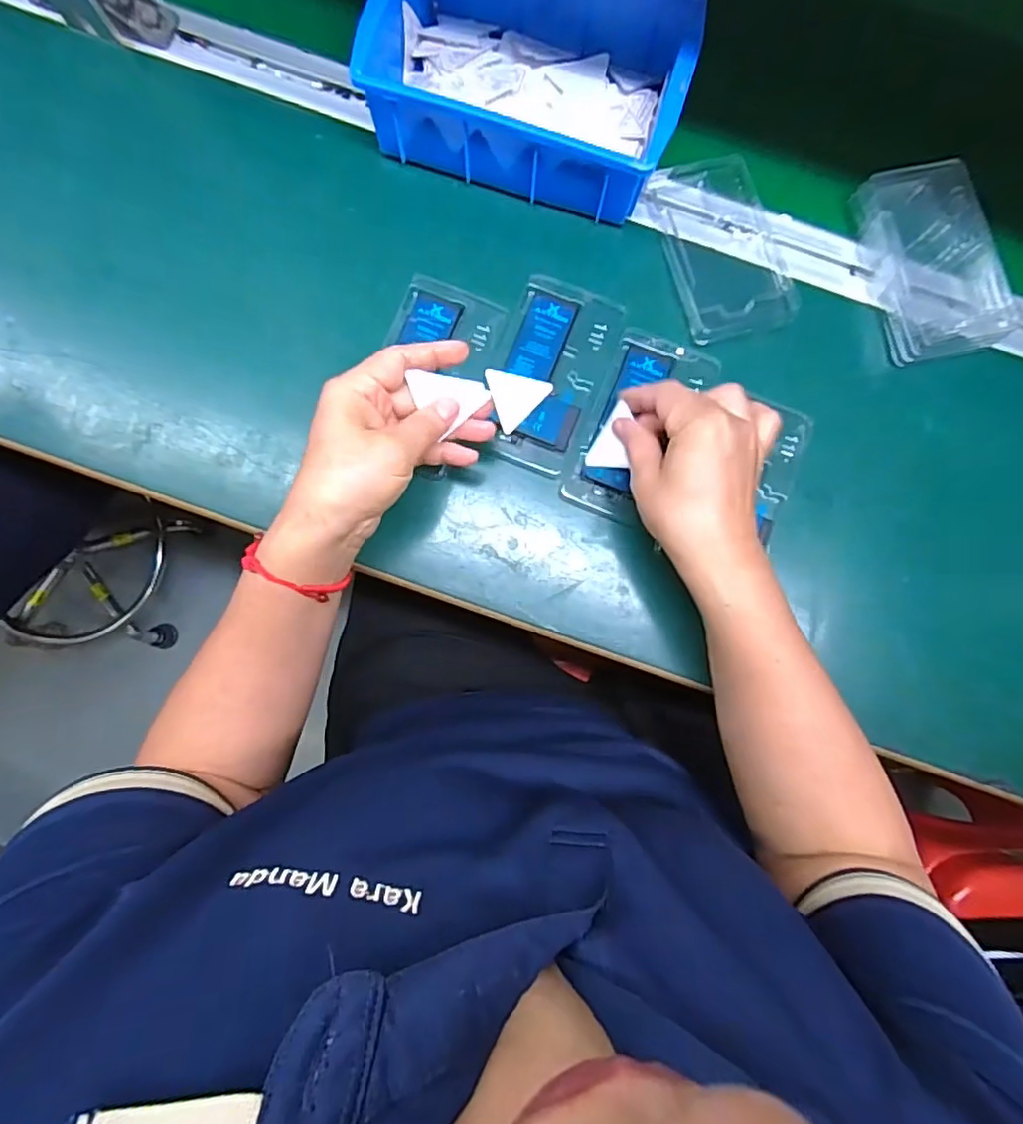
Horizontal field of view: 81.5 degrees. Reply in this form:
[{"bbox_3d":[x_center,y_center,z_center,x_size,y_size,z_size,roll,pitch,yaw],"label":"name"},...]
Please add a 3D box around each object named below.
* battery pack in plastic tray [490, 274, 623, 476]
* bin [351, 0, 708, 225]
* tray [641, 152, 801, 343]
[{"bbox_3d":[0.025,-0.131,0.414,0.074,0.008,0.126,22,86,0],"label":"battery pack in plastic tray"},{"bbox_3d":[0.016,-0.330,0.397,0.199,0.065,0.142,18,86,0],"label":"bin"},{"bbox_3d":[0.148,-0.227,0.420,0.079,0.012,0.135,-14,87,-2],"label":"tray"}]

